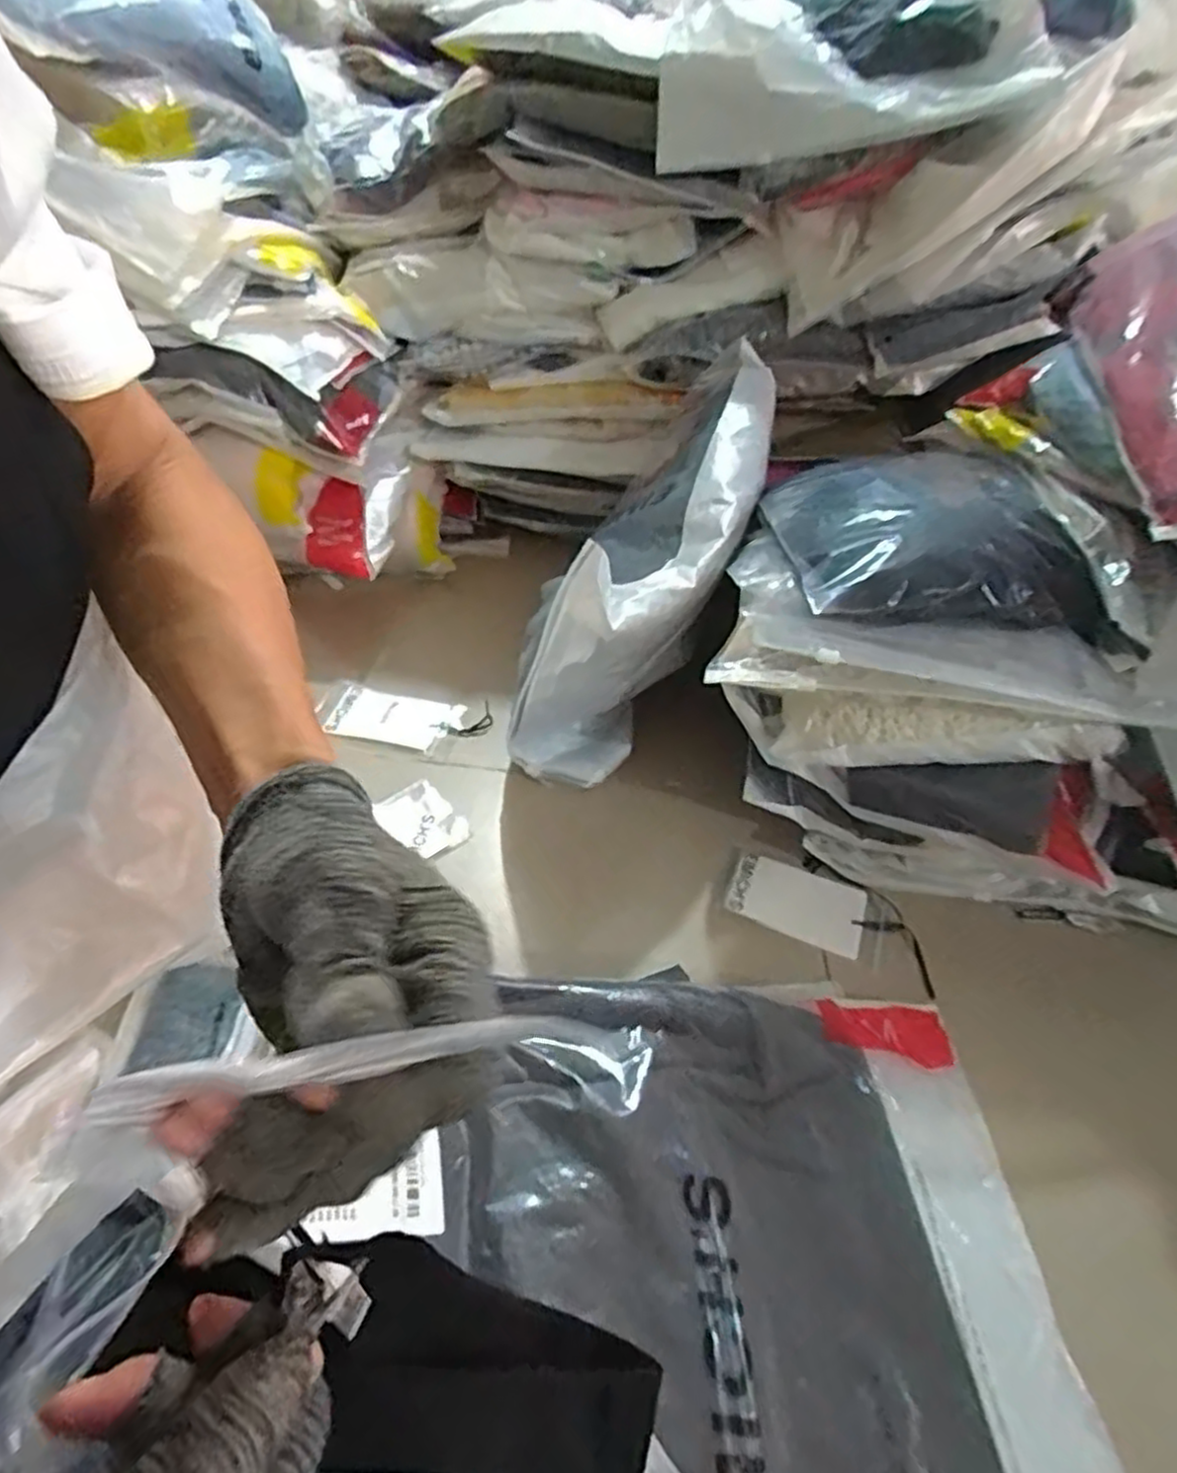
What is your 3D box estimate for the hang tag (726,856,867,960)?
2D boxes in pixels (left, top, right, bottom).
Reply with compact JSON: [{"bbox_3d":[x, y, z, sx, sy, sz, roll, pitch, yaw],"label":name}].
[{"bbox_3d":[0.163,0.126,0.579,0.099,0.005,0.062,19,43,14],"label":"hang tag"}]

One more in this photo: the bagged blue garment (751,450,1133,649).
[{"bbox_3d":[0.232,-0.150,0.540,0.191,0.059,0.225,3,42,-4],"label":"bagged blue garment"}]

